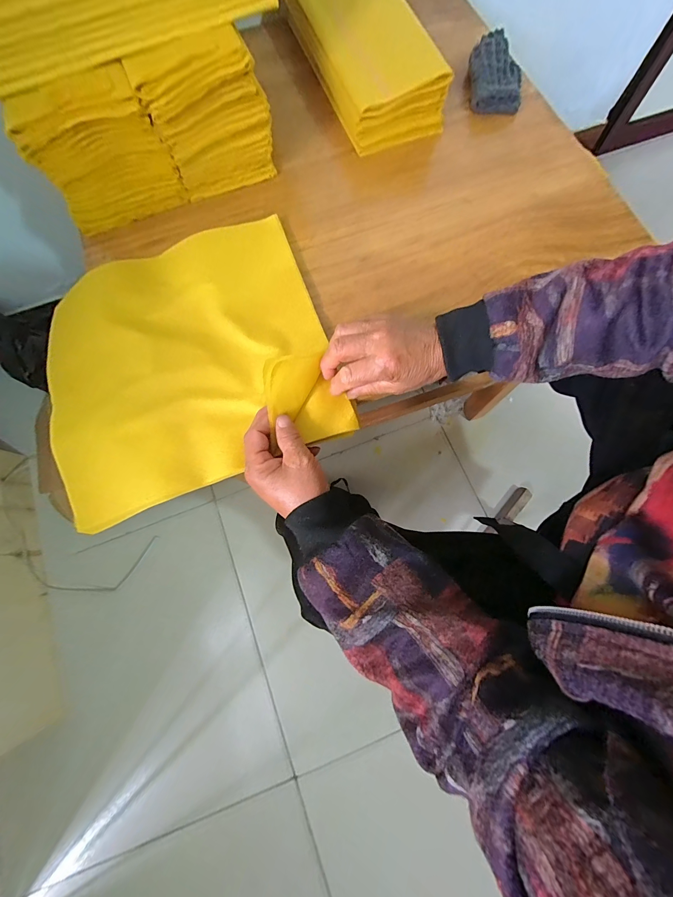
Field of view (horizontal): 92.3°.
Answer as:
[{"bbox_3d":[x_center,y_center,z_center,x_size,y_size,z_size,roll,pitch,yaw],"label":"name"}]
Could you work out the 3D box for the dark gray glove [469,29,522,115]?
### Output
[{"bbox_3d":[0.220,-0.516,0.445,0.072,0.039,0.102,6,75,3],"label":"dark gray glove"}]

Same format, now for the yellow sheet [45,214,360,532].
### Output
[{"bbox_3d":[-0.164,-0.108,0.342,0.293,0.049,0.285,-20,75,-4],"label":"yellow sheet"}]

